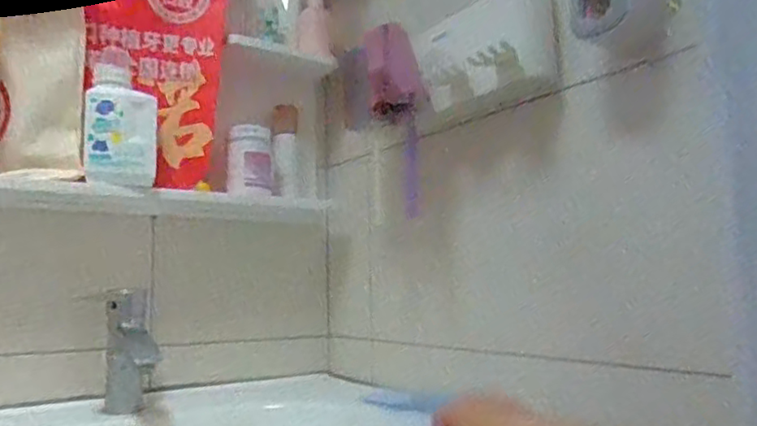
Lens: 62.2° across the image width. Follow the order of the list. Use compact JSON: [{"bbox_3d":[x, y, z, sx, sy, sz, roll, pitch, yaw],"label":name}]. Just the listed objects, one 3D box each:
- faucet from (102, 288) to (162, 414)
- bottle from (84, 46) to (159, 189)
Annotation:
[{"bbox_3d":[-0.327,0.184,0.840,0.068,0.149,0.085,1,-8,-19],"label":"faucet"},{"bbox_3d":[-0.332,-0.124,0.810,0.084,0.179,0.059,2,-9,-27],"label":"bottle"}]

